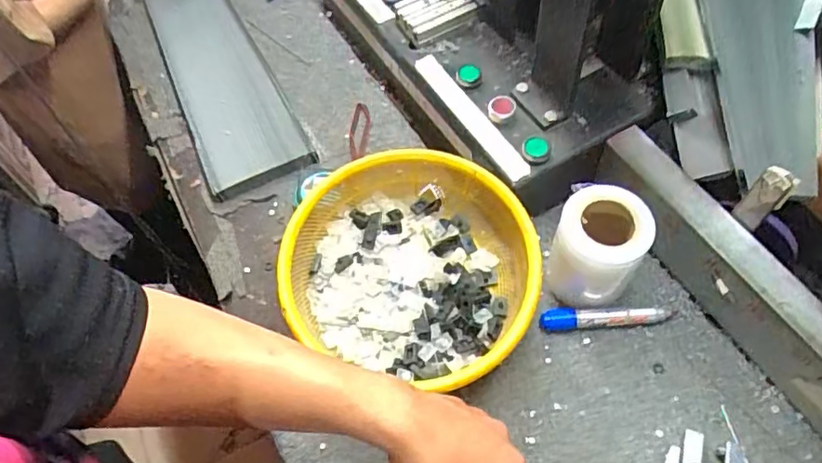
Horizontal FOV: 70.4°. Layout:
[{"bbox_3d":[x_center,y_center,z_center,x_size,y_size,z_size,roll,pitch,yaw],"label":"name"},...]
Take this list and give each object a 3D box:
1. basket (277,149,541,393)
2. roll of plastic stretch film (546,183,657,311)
[{"bbox_3d":[0.000,0.034,0.552,0.233,0.081,0.229,14,60,11],"label":"basket"},{"bbox_3d":[0.171,0.016,0.539,0.075,0.096,0.071,-1,58,2],"label":"roll of plastic stretch film"}]

